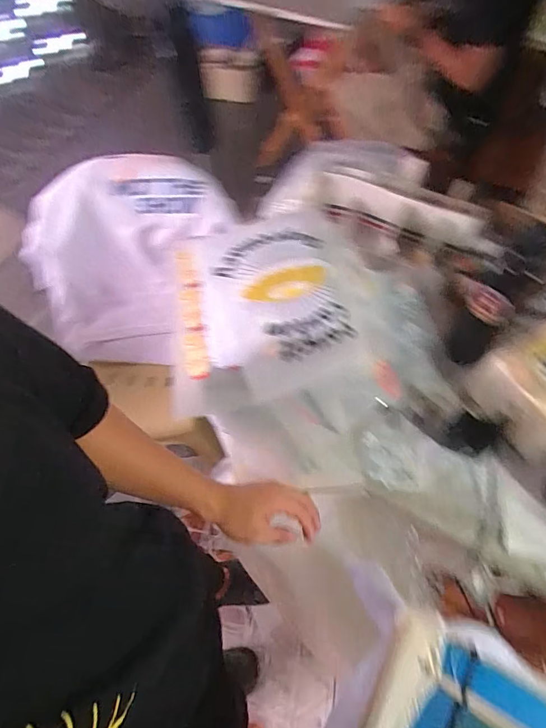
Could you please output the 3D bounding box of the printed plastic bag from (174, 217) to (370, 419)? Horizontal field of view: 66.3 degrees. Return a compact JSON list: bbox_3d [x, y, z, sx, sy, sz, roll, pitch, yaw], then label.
[{"bbox_3d":[-0.022,-0.098,0.627,0.260,0.073,0.334,-7,60,-1],"label":"printed plastic bag"}]

